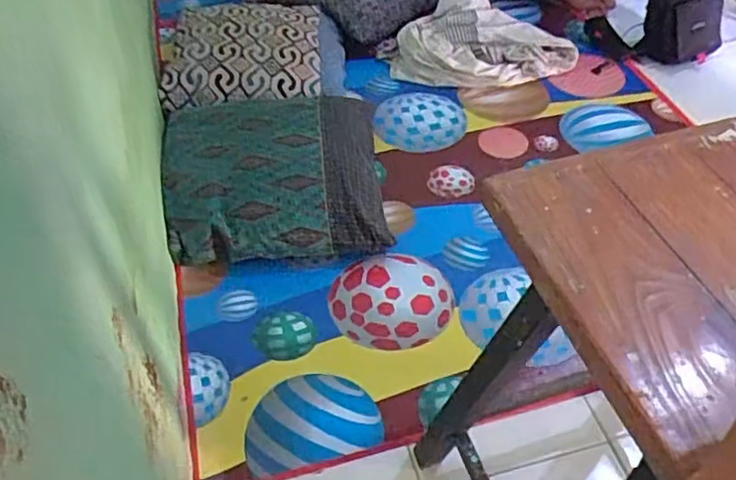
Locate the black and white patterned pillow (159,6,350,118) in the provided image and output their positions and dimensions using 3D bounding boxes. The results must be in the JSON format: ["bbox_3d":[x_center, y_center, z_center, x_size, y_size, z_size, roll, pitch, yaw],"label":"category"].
[{"bbox_3d":[-0.277,-0.461,1.576,0.435,0.106,0.415,1,48,2],"label":"black and white patterned pillow"}]

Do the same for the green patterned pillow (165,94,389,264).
[{"bbox_3d":[-0.192,-0.149,1.301,0.430,0.116,0.442,-6,49,-5],"label":"green patterned pillow"}]

